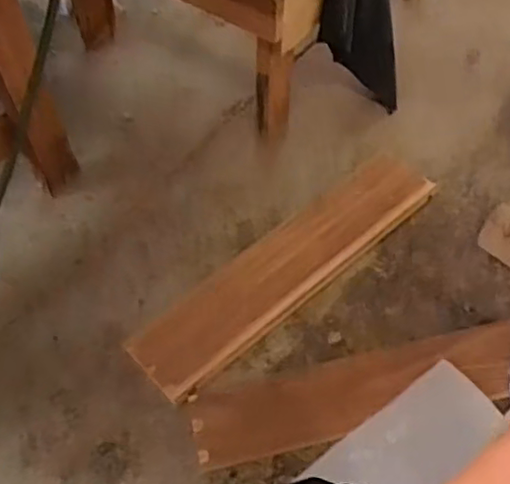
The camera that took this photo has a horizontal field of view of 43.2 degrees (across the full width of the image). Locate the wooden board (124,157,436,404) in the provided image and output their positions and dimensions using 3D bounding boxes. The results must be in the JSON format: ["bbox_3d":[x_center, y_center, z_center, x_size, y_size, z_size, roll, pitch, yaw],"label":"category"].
[{"bbox_3d":[0.052,0.026,0.937,0.515,0.017,0.121,-37,62,-22],"label":"wooden board"}]

